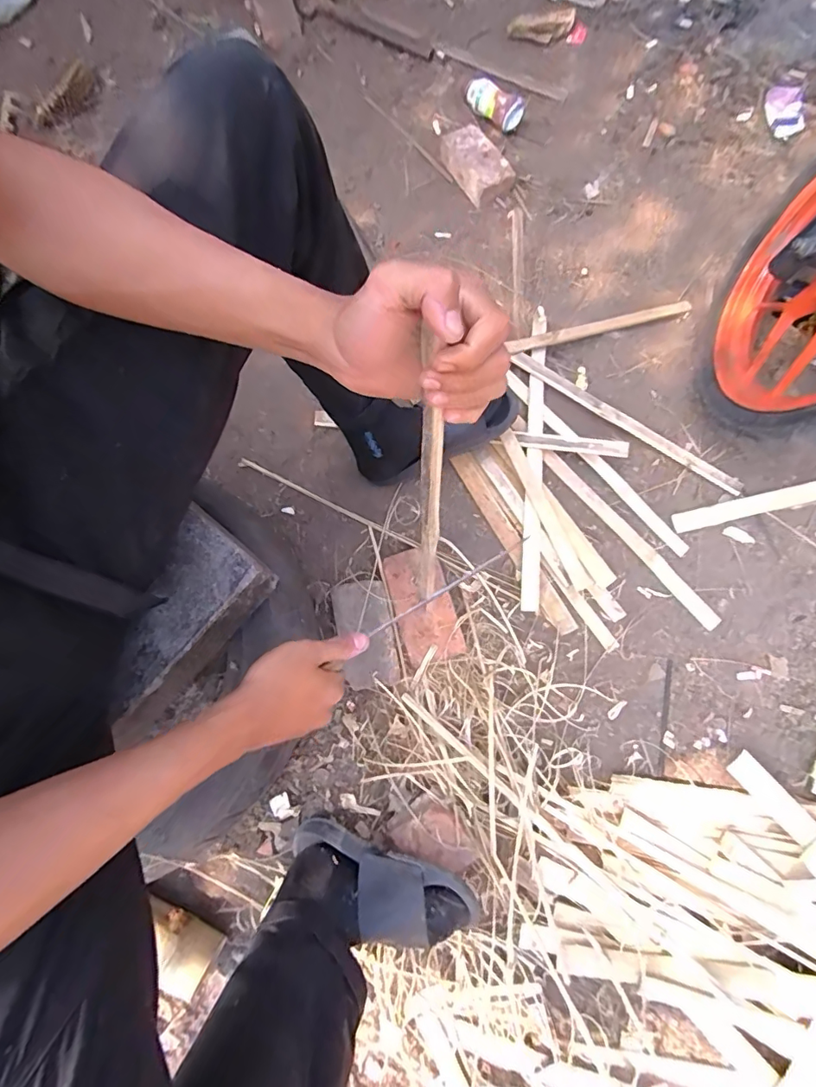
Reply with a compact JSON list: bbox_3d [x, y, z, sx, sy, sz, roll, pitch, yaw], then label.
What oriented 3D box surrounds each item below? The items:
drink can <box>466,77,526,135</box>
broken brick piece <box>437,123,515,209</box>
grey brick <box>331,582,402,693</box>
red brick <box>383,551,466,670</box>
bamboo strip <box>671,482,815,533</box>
[{"bbox_3d":[0.168,-0.874,0.984,0.143,0.052,0.060,37,79,13],"label":"drink can"},{"bbox_3d":[0.129,-0.738,0.959,0.096,0.041,0.183,-30,78,-7],"label":"broken brick piece"},{"bbox_3d":[-0.063,0.137,0.749,0.083,0.047,0.155,-14,76,-3],"label":"grey brick"},{"bbox_3d":[0.022,0.094,0.755,0.087,0.040,0.168,-17,77,-4],"label":"red brick"},{"bbox_3d":[0.702,-0.096,0.804,0.556,0.008,0.031,-13,76,-3],"label":"bamboo strip"}]

